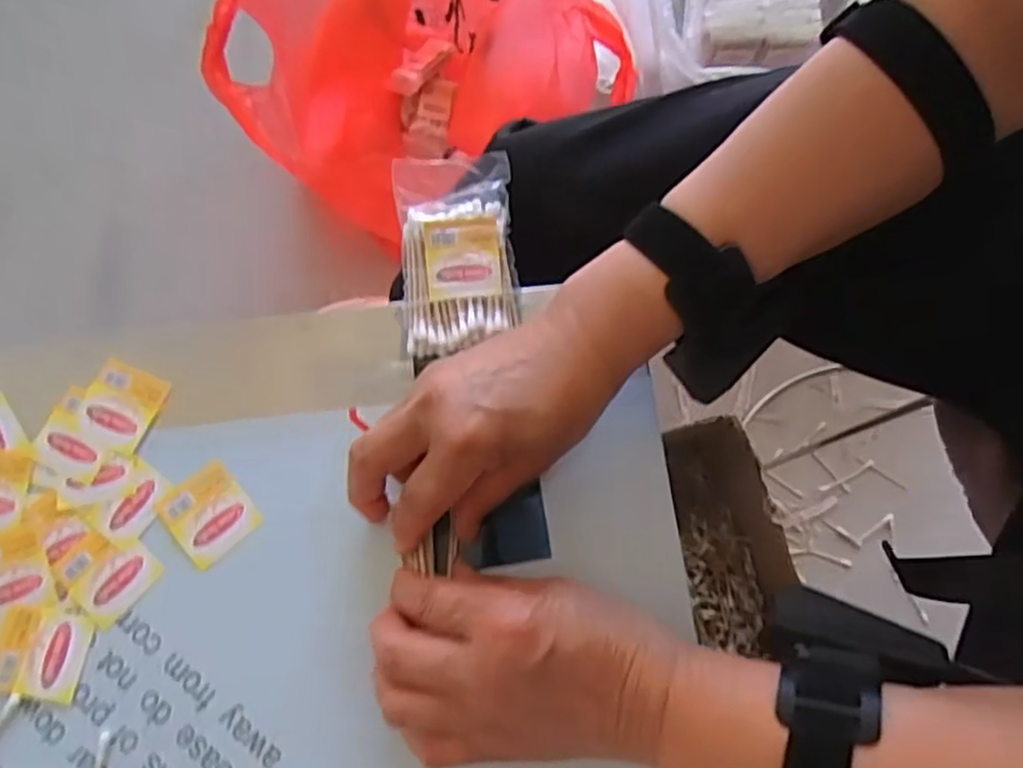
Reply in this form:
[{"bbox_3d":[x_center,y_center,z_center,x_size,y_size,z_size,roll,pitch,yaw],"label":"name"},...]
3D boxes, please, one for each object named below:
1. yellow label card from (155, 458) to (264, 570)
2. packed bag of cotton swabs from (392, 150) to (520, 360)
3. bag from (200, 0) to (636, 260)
[{"bbox_3d":[-0.153,0.065,0.363,0.039,0.004,0.043,-39,76,-12],"label":"yellow label card"},{"bbox_3d":[-0.030,-0.073,0.388,0.060,0.018,0.107,-6,72,-2],"label":"packed bag of cotton swabs"},{"bbox_3d":[-0.112,-0.313,0.794,0.325,0.213,0.364,-38,77,-10],"label":"bag"}]

